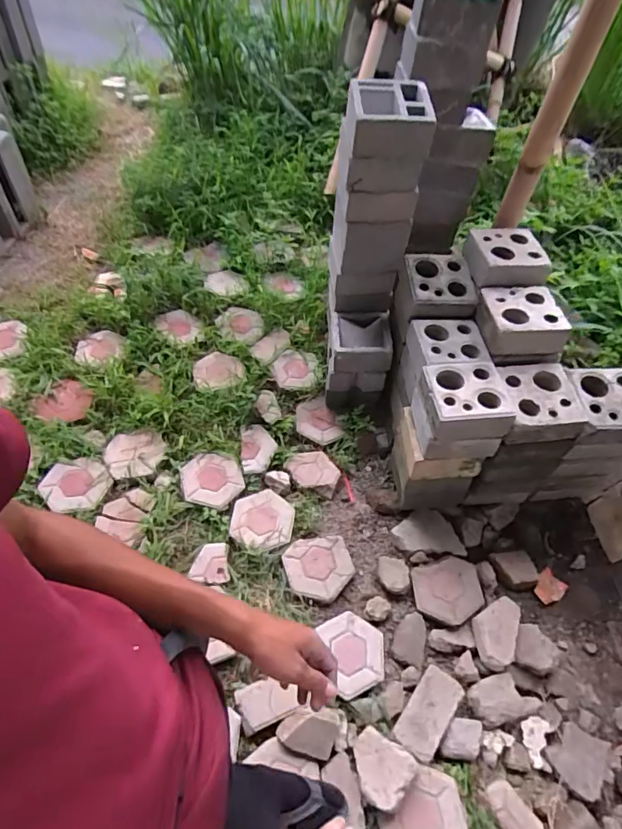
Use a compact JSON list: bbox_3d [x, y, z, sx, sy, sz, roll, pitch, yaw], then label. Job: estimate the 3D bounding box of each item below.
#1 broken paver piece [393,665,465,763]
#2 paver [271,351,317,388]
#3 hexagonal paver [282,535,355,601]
[{"bbox_3d":[0.316,0.793,1.268,0.109,0.040,0.209,35,60,17],"label":"broken paver piece"},{"bbox_3d":[-0.062,-0.177,1.905,0.177,0.045,0.177,13,56,3],"label":"paver"},{"bbox_3d":[0.020,0.470,1.466,0.214,0.052,0.190,5,56,-2],"label":"hexagonal paver"}]

